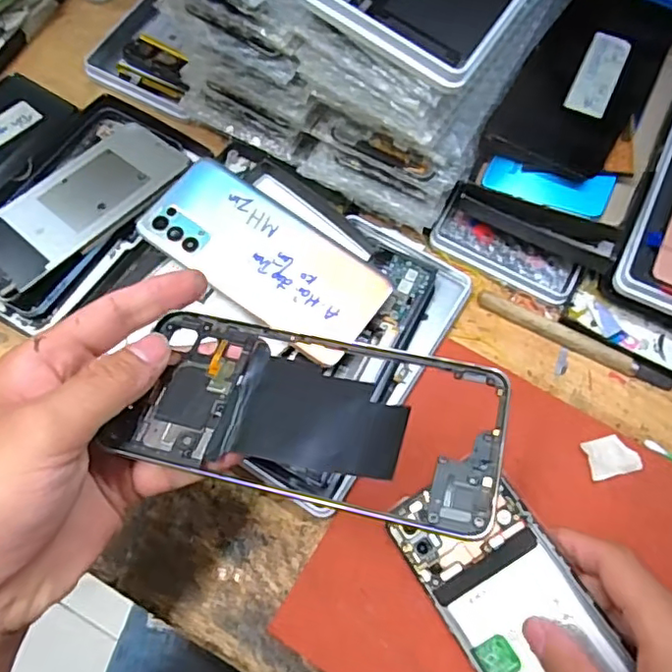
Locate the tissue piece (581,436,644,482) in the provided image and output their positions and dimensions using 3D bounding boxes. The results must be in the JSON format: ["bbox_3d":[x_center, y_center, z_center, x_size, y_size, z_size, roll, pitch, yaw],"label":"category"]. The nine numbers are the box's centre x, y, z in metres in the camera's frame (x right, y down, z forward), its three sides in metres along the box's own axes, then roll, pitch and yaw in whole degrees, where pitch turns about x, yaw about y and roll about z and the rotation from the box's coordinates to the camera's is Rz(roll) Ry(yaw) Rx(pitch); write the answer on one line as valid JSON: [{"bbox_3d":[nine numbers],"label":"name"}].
[{"bbox_3d":[0.163,0.072,0.352,0.030,0.005,0.023,-12,70,-5],"label":"tissue piece"}]

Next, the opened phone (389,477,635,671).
[{"bbox_3d":[0.093,0.142,0.306,0.069,0.006,0.147,-37,70,6],"label":"opened phone"}]

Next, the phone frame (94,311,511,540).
[{"bbox_3d":[-0.009,0.031,0.243,0.151,0.009,0.073,11,56,13],"label":"phone frame"}]

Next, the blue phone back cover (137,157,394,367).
[{"bbox_3d":[-0.045,-0.051,0.369,0.155,0.004,0.071,35,74,10],"label":"blue phone back cover"}]

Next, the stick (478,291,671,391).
[{"bbox_3d":[0.156,0.002,0.390,0.131,0.009,0.014,28,72,9],"label":"stick"}]

